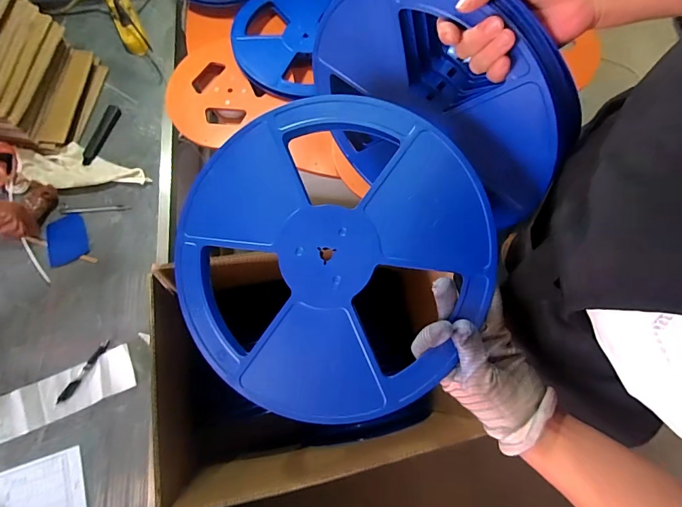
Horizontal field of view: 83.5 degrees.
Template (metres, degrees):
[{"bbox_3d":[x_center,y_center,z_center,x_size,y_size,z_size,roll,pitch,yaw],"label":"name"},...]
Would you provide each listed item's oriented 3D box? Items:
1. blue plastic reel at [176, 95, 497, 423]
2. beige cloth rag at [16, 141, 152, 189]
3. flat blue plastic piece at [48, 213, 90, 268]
[{"bbox_3d":[-0.017,0.002,0.383,0.302,0.013,0.313,0,88,8],"label":"blue plastic reel"},{"bbox_3d":[-0.560,-0.197,0.837,0.269,0.036,0.102,-3,75,0],"label":"beige cloth rag"},{"bbox_3d":[-0.586,-0.031,0.816,0.086,0.004,0.105,-19,78,-1],"label":"flat blue plastic piece"}]

